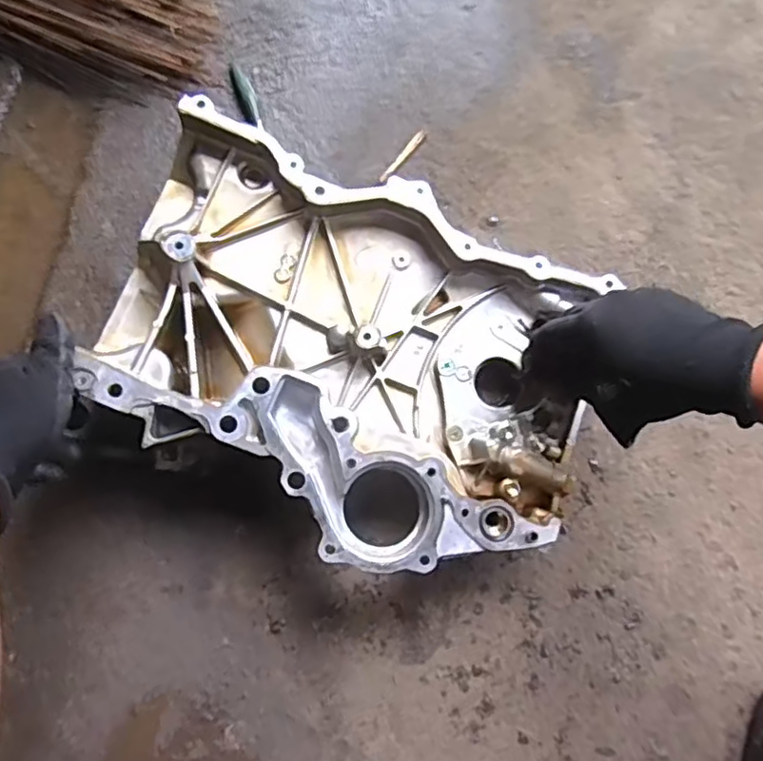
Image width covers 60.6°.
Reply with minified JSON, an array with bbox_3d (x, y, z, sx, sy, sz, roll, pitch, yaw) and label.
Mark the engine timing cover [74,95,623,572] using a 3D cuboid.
[{"bbox_3d":[-0.044,-0.030,0.522,0.410,0.082,0.267,23,80,4],"label":"engine timing cover"}]

